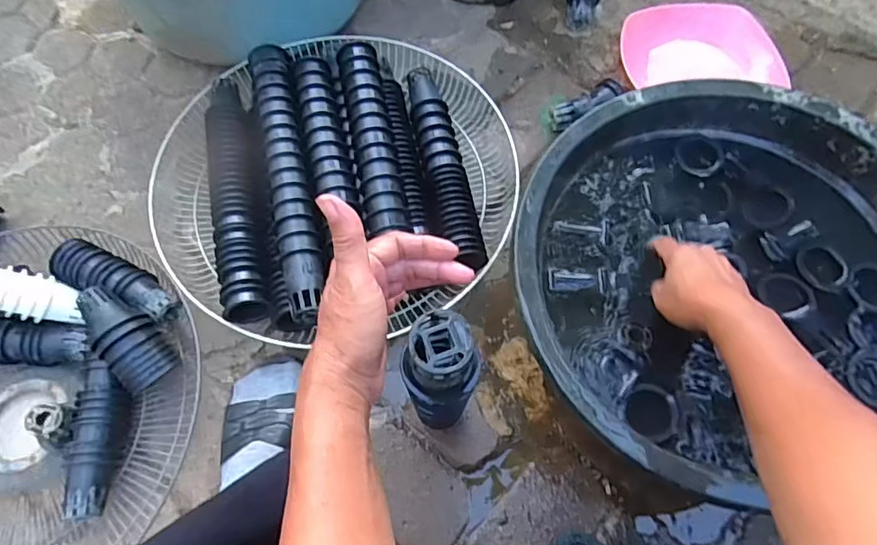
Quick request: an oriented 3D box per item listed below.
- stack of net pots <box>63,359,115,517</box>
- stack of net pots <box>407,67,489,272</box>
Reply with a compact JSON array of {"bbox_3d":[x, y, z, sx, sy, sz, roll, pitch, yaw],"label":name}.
[{"bbox_3d":[-0.352,0.172,0.561,0.045,0.043,0.148,-8,67,-3],"label":"stack of net pots"},{"bbox_3d":[0.006,-0.135,0.684,0.054,0.060,0.308,-12,67,-5],"label":"stack of net pots"}]

